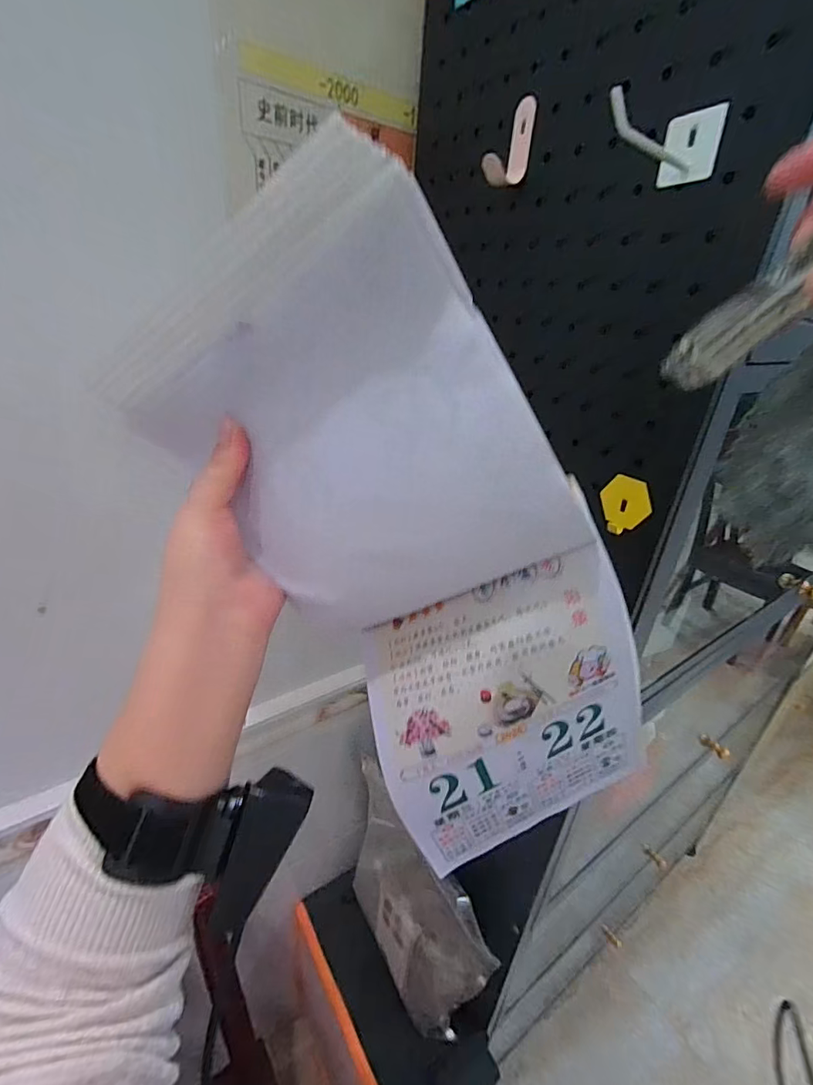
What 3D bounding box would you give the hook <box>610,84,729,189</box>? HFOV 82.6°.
[{"bbox_3d":[0.132,-0.206,0.232,0.032,0.031,0.072,29,38,35],"label":"hook"}]

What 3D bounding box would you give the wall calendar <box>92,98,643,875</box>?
[{"bbox_3d":[0.018,0.027,0.264,0.174,0.399,0.057,-26,18,14],"label":"wall calendar"}]

